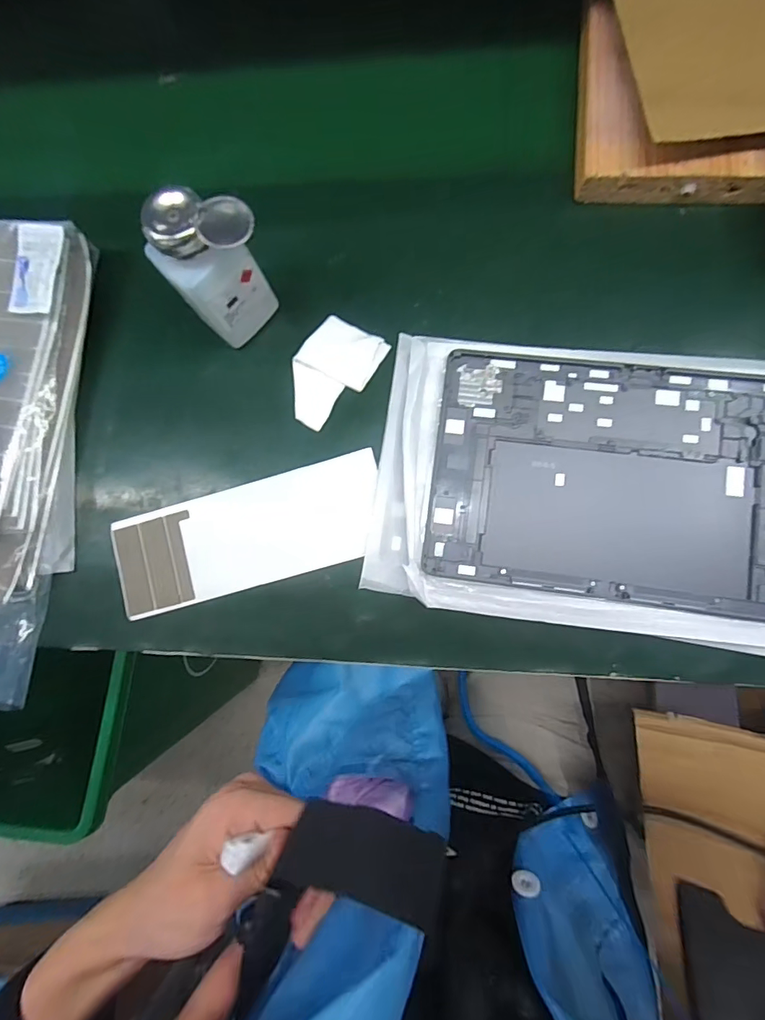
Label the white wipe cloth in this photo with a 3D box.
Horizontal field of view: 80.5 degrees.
[{"bbox_3d":[-0.042,-0.110,0.360,0.058,0.008,0.088,38,86,8],"label":"white wipe cloth"}]

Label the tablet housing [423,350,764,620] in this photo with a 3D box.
[{"bbox_3d":[0.164,-0.022,0.318,0.250,0.014,0.167,7,82,5],"label":"tablet housing"}]

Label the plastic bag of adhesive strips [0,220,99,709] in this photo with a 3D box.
[{"bbox_3d":[-0.318,-0.041,0.358,0.131,0.044,0.379,5,82,5],"label":"plastic bag of adhesive strips"}]

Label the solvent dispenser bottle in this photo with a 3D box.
[{"bbox_3d":[-0.114,-0.167,0.320,0.064,0.109,0.058,-40,81,-2],"label":"solvent dispenser bottle"}]

